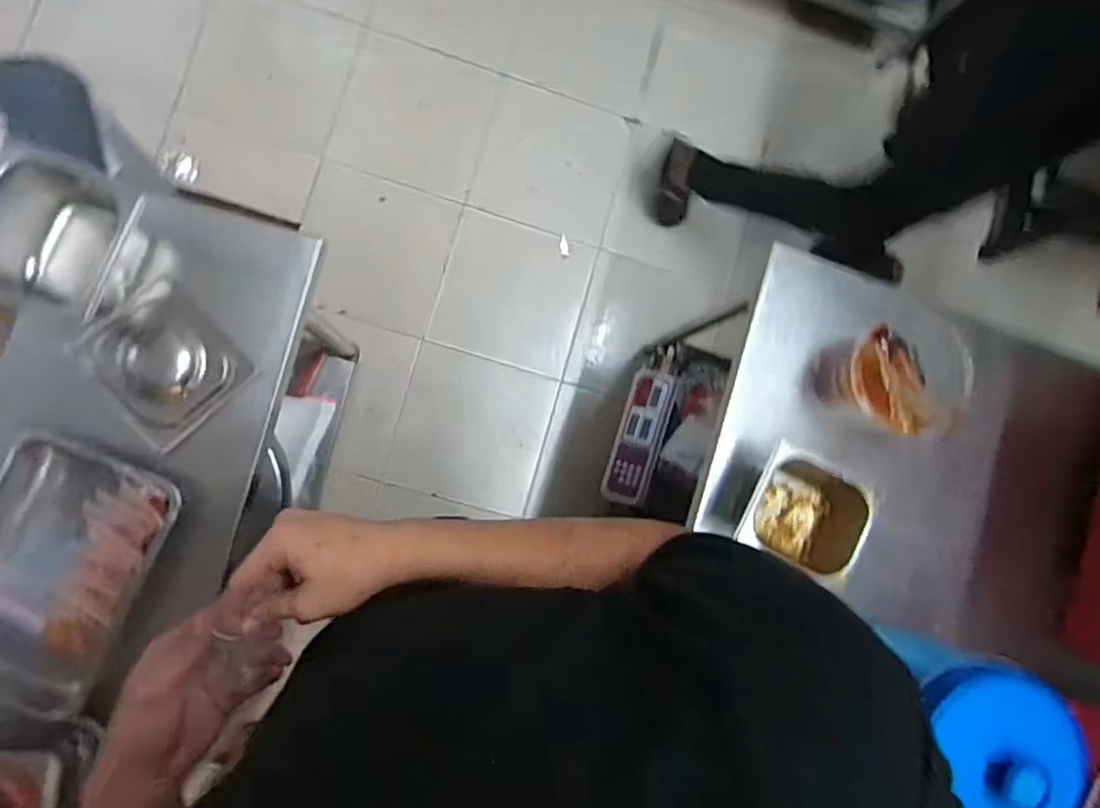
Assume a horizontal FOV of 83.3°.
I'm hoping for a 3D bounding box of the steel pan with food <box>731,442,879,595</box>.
[{"bbox_3d":[0.364,0.153,0.904,0.178,0.116,0.145,29,83,-5],"label":"steel pan with food"}]

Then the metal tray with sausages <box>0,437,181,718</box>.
[{"bbox_3d":[-0.594,0.206,0.738,0.197,0.066,0.299,24,84,-6],"label":"metal tray with sausages"}]

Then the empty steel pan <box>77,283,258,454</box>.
[{"bbox_3d":[-0.489,-0.051,0.792,0.154,0.021,0.163,-41,93,-8],"label":"empty steel pan"}]

